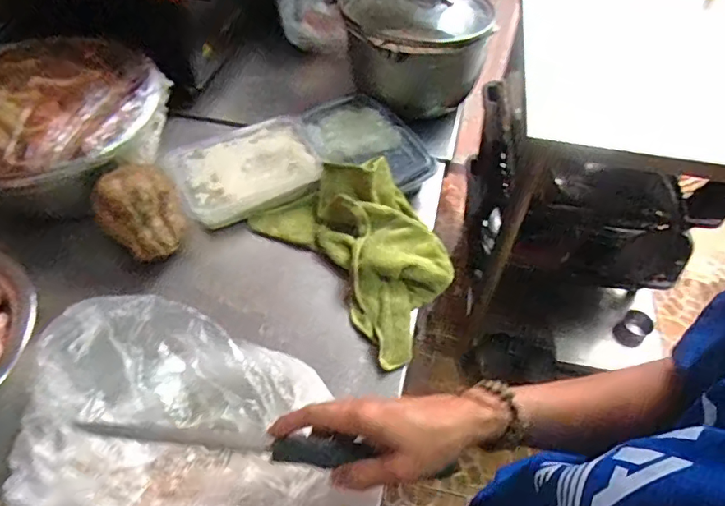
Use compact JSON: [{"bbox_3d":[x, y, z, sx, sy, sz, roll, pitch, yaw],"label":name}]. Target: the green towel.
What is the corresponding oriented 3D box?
[{"bbox_3d":[0.007,-0.015,0.632,0.169,0.066,0.269,-31,59,-24],"label":"green towel"}]

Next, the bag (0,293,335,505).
[{"bbox_3d":[-0.178,0.147,0.493,0.268,0.076,0.222,-5,52,-7],"label":"bag"}]

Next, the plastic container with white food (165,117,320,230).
[{"bbox_3d":[-0.155,-0.110,0.703,0.190,0.044,0.128,-20,55,-17],"label":"plastic container with white food"}]

